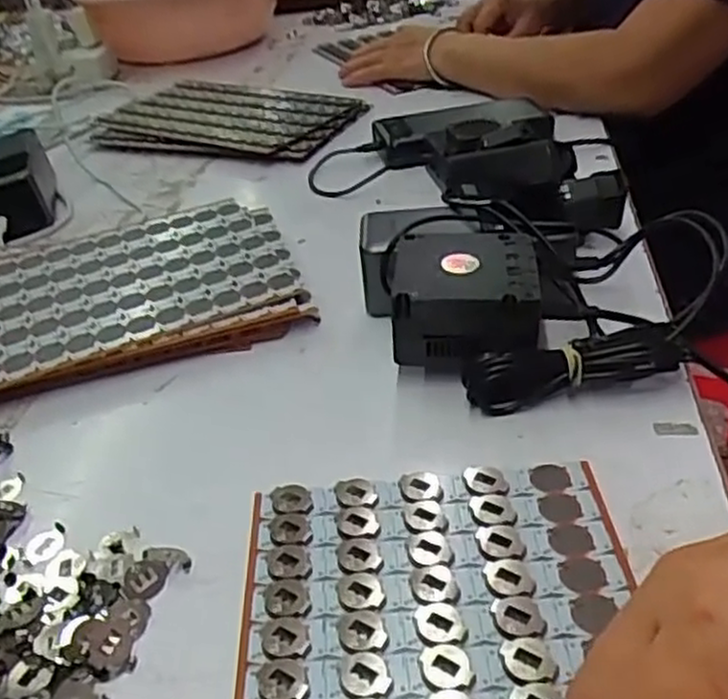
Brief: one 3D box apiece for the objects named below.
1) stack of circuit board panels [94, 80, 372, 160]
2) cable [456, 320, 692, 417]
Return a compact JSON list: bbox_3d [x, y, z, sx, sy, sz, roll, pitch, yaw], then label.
[{"bbox_3d":[-0.151,-0.251,0.823,0.284,0.017,0.171,12,39,24],"label":"stack of circuit board panels"},{"bbox_3d":[0.107,0.009,0.394,0.108,0.033,0.023,-5,35,1],"label":"cable"}]

